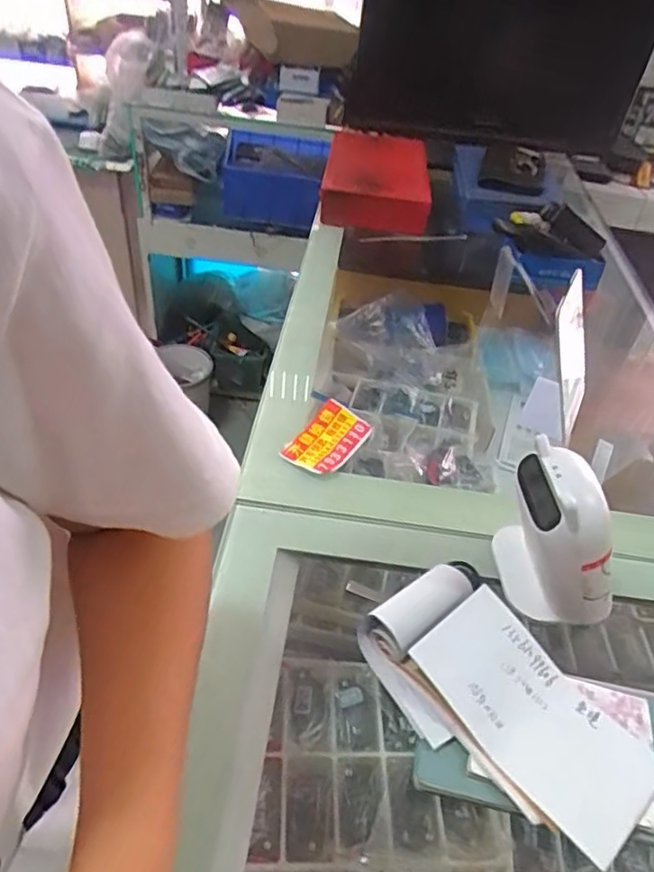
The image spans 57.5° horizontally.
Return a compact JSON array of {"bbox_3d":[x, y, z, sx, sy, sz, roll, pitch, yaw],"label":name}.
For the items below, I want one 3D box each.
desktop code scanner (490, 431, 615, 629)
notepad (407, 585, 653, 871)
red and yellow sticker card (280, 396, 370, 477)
[{"bbox_3d":[0.185,0.080,0.482,0.077,0.136,0.096,4,42,-5],"label":"desktop code scanner"},{"bbox_3d":[0.140,0.185,0.403,0.086,0.023,0.158,-27,53,-32],"label":"notepad"},{"bbox_3d":[0.000,0.002,0.627,0.056,0.018,0.093,29,46,22],"label":"red and yellow sticker card"}]

